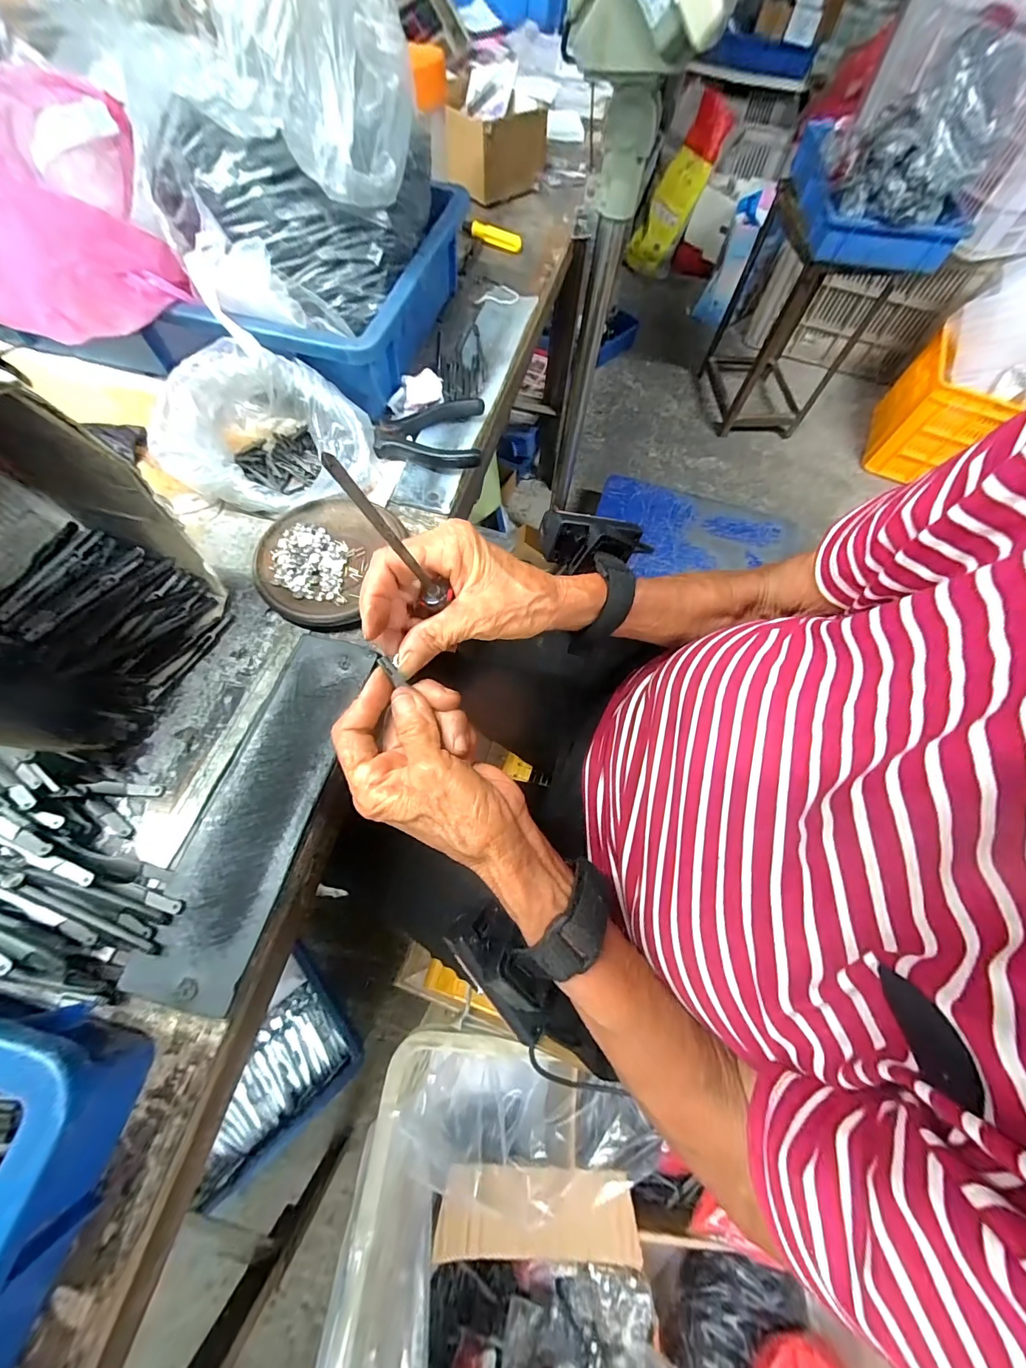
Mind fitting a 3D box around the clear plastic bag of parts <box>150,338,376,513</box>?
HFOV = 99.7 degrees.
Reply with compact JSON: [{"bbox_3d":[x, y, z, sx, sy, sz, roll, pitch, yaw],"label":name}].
[{"bbox_3d":[-0.189,-0.202,0.340,0.139,0.074,0.110,4,66,-1],"label":"clear plastic bag of parts"}]

